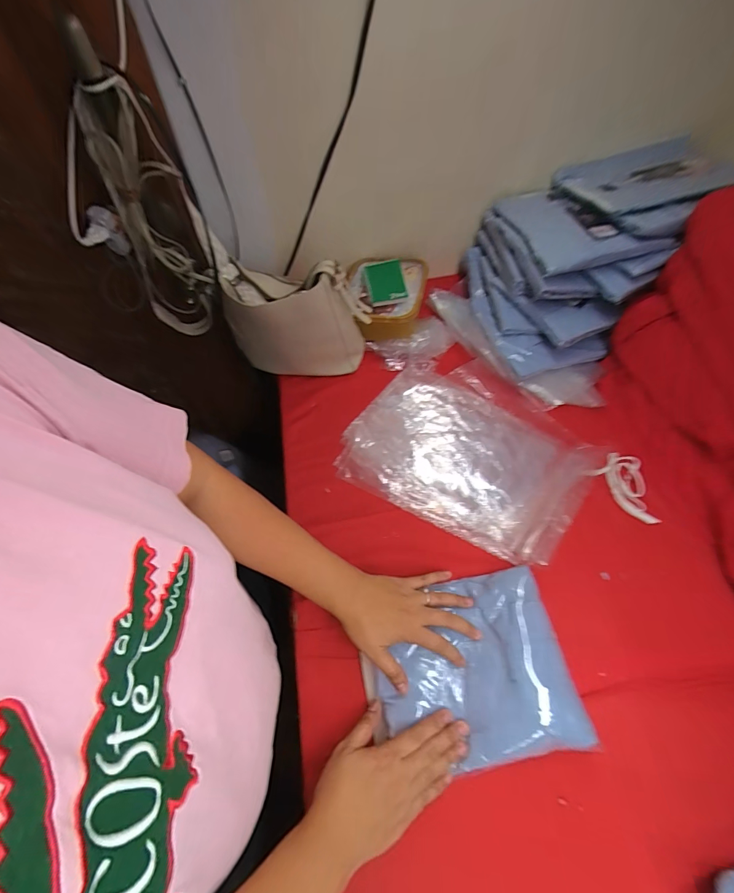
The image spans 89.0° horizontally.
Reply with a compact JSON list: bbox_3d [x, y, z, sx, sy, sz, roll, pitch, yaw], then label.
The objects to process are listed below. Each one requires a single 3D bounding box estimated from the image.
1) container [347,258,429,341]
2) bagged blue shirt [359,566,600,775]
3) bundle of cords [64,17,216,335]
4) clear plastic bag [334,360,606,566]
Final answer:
[{"bbox_3d":[0.041,-0.314,0.794,0.170,0.076,0.224,3,59,1],"label":"container"},{"bbox_3d":[0.121,0.277,0.475,0.245,0.036,0.202,-9,59,-1],"label":"bagged blue shirt"},{"bbox_3d":[-0.333,-0.326,0.573,0.165,0.369,0.116,-10,60,-7],"label":"bundle of cords"},{"bbox_3d":[0.174,-0.003,0.657,0.377,0.037,0.323,32,66,21],"label":"clear plastic bag"}]

